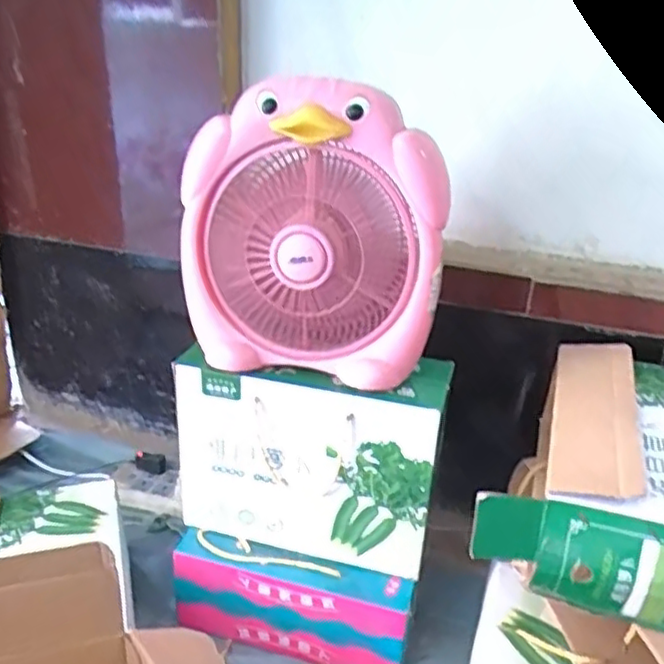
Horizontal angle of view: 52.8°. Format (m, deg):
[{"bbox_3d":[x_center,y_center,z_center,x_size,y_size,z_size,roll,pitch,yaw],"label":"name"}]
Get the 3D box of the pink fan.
[{"bbox_3d":[-0.023,-0.124,0.843,0.310,0.332,0.153,3,26,2],"label":"pink fan"}]

